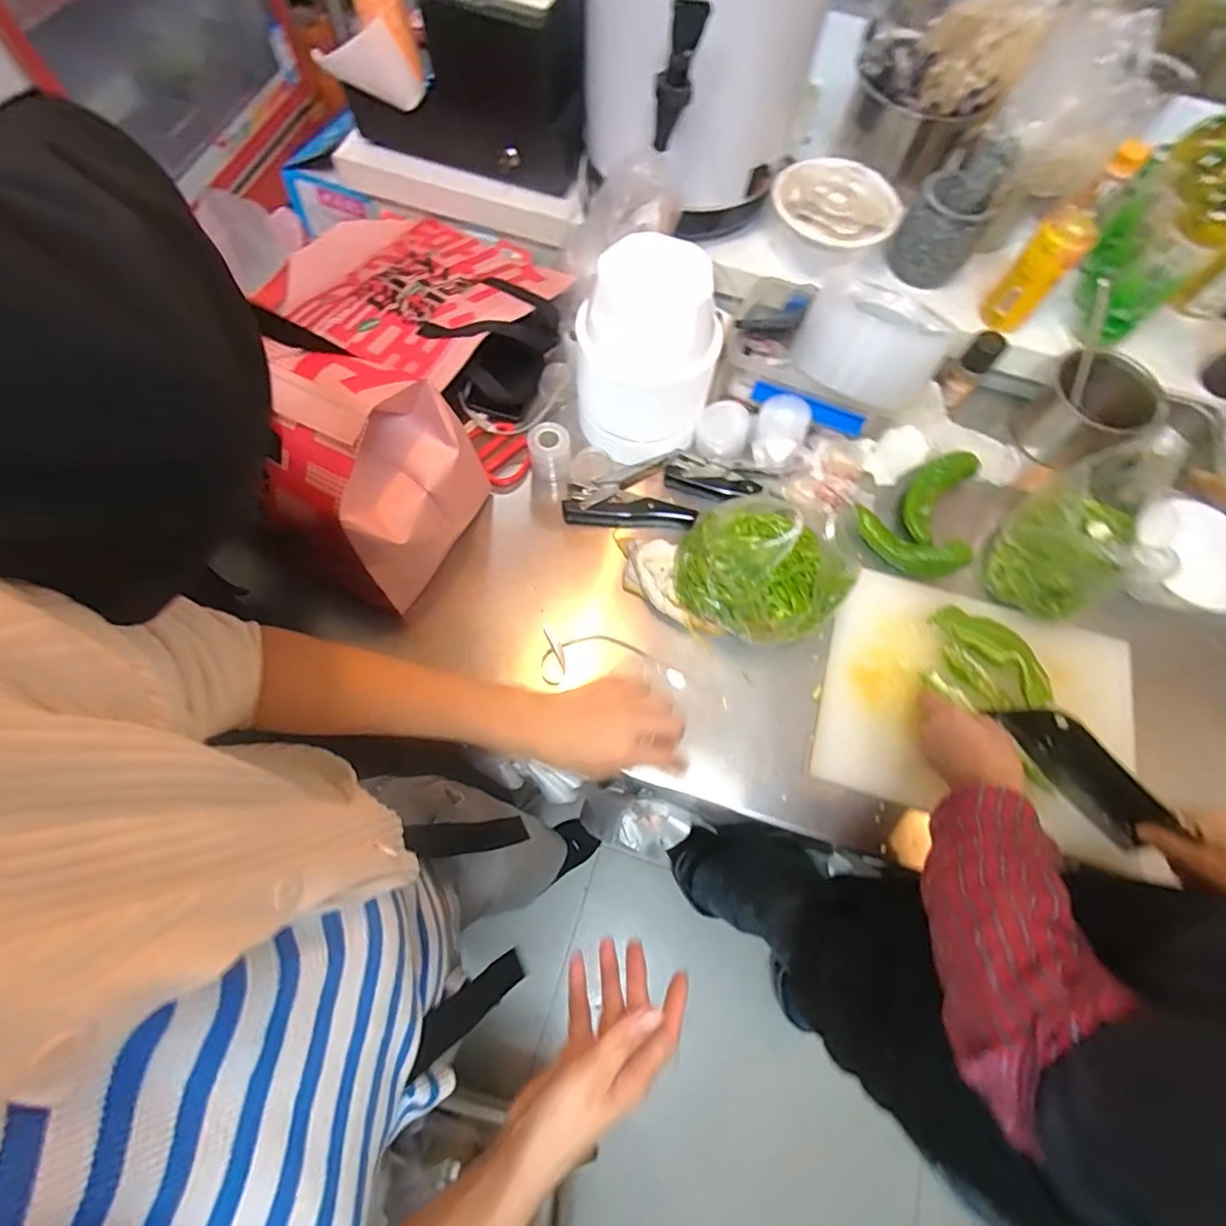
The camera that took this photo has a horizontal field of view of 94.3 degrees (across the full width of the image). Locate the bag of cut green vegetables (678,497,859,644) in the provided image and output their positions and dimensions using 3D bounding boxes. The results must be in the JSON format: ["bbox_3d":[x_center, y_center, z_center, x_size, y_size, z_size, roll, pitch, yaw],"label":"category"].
[{"bbox_3d":[0.160,-0.045,0.615,0.153,0.142,0.141,-14,70,-8],"label":"bag of cut green vegetables"}]

